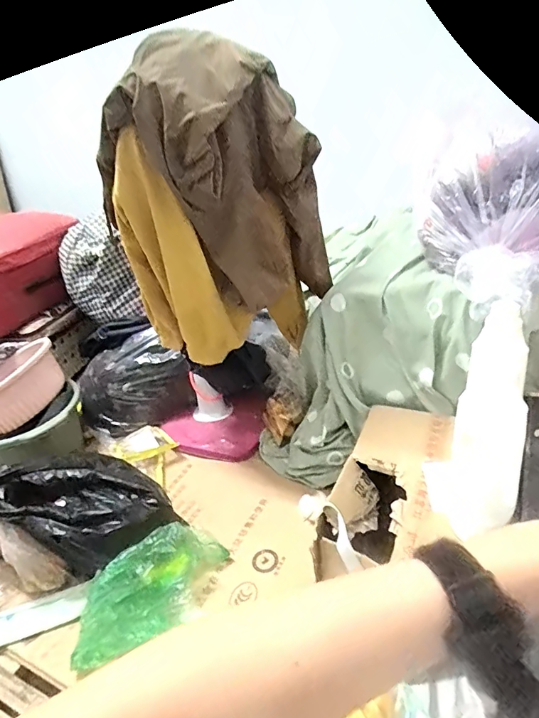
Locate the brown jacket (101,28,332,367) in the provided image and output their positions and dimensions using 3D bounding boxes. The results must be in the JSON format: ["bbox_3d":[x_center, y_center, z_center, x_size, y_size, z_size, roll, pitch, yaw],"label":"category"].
[{"bbox_3d":[-0.116,-0.352,1.118,0.441,0.686,0.326,-30,37,-35],"label":"brown jacket"}]

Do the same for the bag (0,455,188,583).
[{"bbox_3d":[-0.680,0.356,1.164,0.905,0.236,0.312,-1,30,9],"label":"bag"}]

